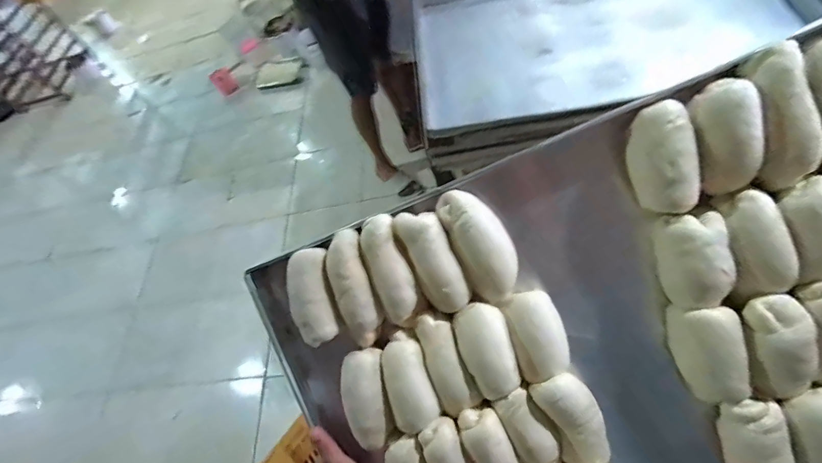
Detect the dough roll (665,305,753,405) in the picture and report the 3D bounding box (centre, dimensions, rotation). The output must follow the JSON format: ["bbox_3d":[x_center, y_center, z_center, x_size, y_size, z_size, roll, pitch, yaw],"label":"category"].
[{"bbox_3d":[0.303,0.123,0.407,0.058,0.046,0.100,-20,88,14],"label":"dough roll"}]

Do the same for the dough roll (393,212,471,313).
[{"bbox_3d":[0.023,0.031,0.422,0.041,0.029,0.115,-29,96,-19],"label":"dough roll"}]

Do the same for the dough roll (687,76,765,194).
[{"bbox_3d":[0.288,-0.086,0.363,0.044,0.100,0.031,-14,10,-6],"label":"dough roll"}]

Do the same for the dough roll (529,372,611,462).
[{"bbox_3d":[0.171,0.196,0.423,0.052,0.116,0.034,-36,12,-24],"label":"dough roll"}]

